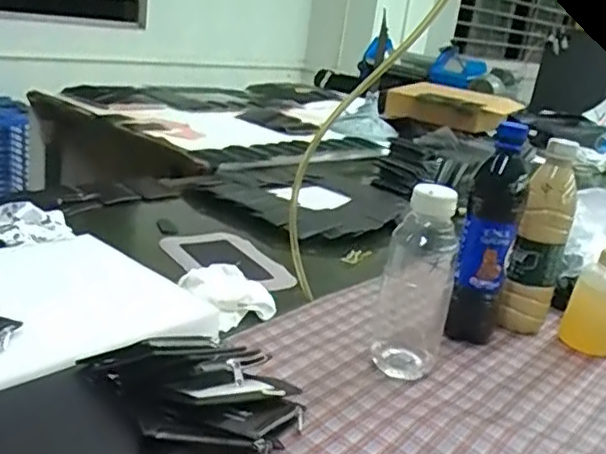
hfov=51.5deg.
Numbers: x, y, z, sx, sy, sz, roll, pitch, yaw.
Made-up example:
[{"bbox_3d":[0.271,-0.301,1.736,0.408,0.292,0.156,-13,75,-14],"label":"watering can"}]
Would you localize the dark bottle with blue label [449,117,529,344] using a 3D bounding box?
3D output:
[{"bbox_3d":[0.196,0.014,0.669,0.055,0.230,0.053,14,20,17],"label":"dark bottle with blue label"}]

